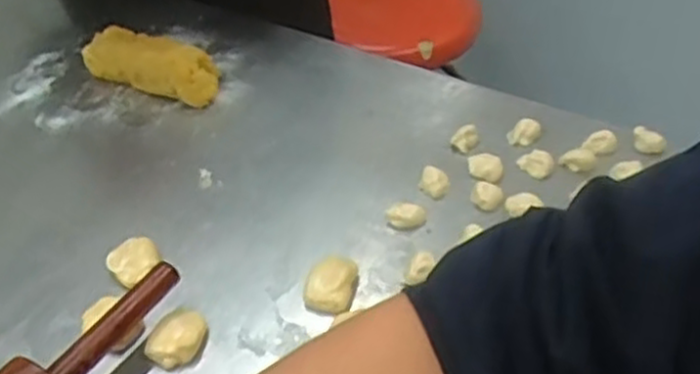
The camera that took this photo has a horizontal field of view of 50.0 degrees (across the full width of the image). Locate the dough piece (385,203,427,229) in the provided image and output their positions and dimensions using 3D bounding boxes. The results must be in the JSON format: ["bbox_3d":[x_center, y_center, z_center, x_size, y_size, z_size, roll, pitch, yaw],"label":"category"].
[{"bbox_3d":[0.047,0.023,0.628,0.033,0.013,0.021,-3,43,4],"label":"dough piece"}]

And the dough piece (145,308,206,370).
[{"bbox_3d":[-0.123,0.109,0.542,0.034,0.024,0.042,12,46,18],"label":"dough piece"}]

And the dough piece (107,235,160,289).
[{"bbox_3d":[-0.174,0.058,0.605,0.039,0.014,0.039,-3,43,3],"label":"dough piece"}]

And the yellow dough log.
[{"bbox_3d":[-0.211,-0.132,0.796,0.172,0.050,0.061,18,48,23],"label":"yellow dough log"}]

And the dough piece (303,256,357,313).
[{"bbox_3d":[-0.014,0.072,0.577,0.041,0.023,0.047,9,45,15],"label":"dough piece"}]

